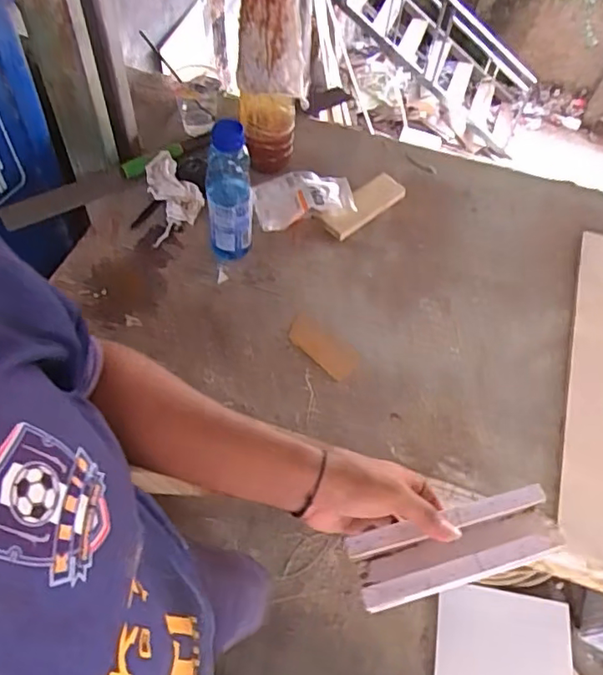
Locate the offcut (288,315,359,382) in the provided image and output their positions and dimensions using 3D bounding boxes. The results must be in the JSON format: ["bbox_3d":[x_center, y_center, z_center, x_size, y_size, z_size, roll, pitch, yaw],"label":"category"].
[{"bbox_3d":[0.027,0.013,0.776,0.051,0.013,0.114,-39,67,-24],"label":"offcut"}]

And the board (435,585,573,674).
[{"bbox_3d":[0.458,0.705,1.269,0.301,0.018,0.238,10,66,2],"label":"board"}]

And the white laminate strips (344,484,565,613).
[{"bbox_3d":[0.129,0.174,0.467,0.179,0.025,0.059,-11,58,-16],"label":"white laminate strips"}]

